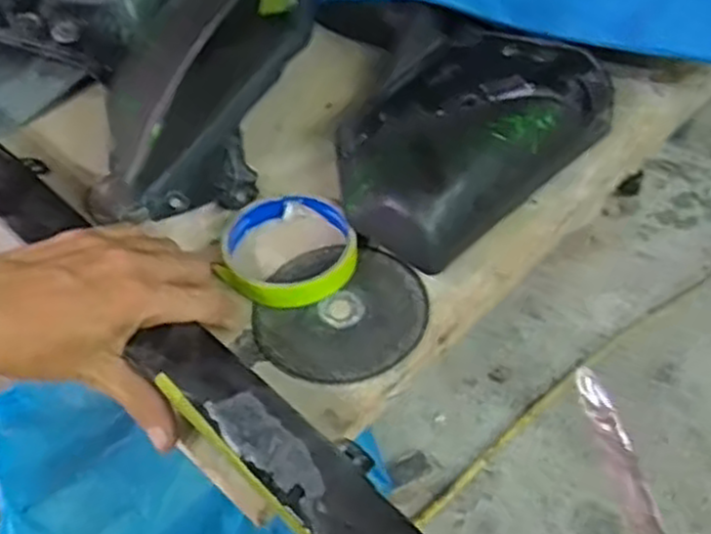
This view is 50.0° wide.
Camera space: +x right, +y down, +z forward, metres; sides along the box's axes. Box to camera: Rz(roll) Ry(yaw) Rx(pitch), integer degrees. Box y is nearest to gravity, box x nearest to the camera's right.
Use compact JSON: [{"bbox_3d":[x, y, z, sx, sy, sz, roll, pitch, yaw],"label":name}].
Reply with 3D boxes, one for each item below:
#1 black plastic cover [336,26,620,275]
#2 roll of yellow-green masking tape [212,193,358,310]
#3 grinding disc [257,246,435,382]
[{"bbox_3d":[0.069,-0.093,0.532,0.134,0.056,0.215,36,57,29],"label":"black plastic cover"},{"bbox_3d":[-0.043,-0.013,0.490,0.079,0.021,0.087,-18,49,-15],"label":"roll of yellow-green masking tape"},{"bbox_3d":[-0.010,0.026,0.466,0.102,0.007,0.101,-1,47,1],"label":"grinding disc"}]

